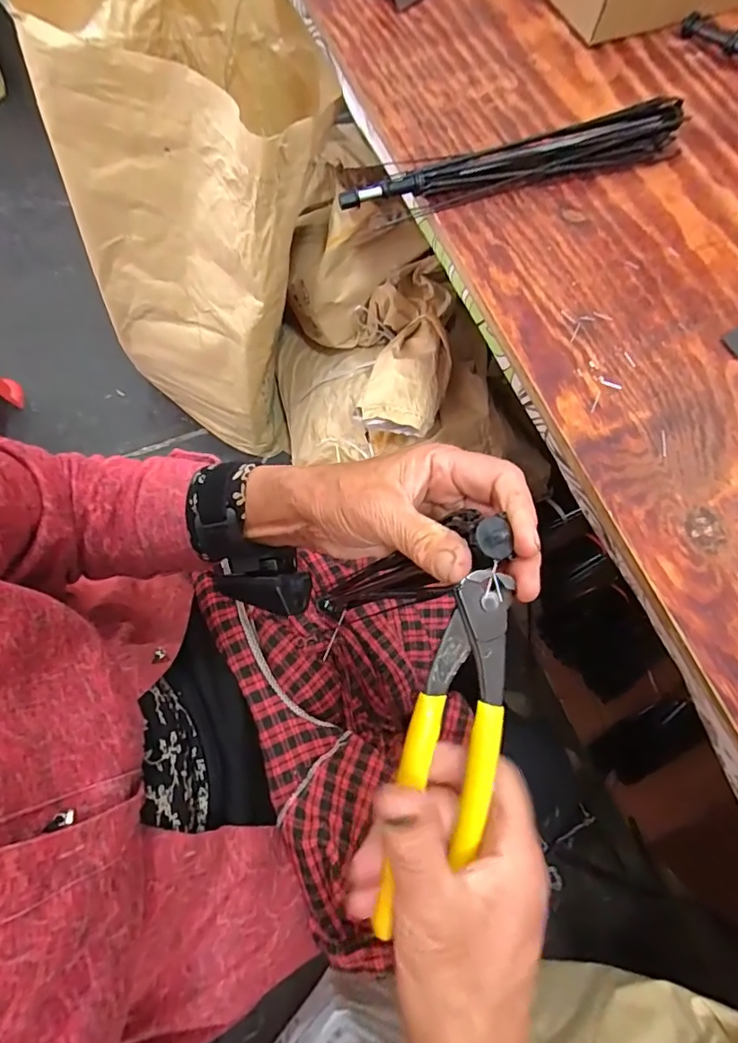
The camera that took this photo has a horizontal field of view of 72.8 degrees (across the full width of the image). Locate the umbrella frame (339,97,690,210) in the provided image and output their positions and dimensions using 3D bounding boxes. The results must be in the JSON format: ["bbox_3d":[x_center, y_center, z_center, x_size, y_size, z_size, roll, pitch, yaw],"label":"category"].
[{"bbox_3d":[0.136,-0.334,0.460,0.329,0.032,0.035,-15,72,-6],"label":"umbrella frame"}]

